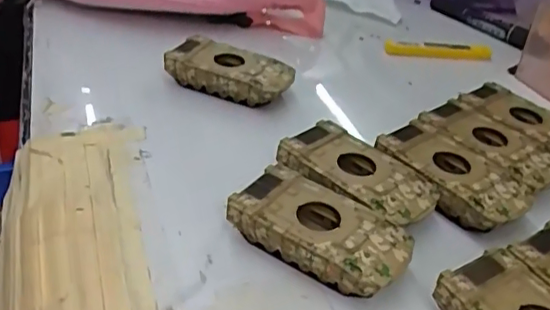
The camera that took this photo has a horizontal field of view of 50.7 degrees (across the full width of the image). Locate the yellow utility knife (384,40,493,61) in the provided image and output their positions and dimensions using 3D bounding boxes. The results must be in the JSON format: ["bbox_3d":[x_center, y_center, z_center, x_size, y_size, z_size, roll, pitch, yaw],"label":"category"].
[{"bbox_3d":[0.159,-0.103,0.562,0.112,0.013,0.014,-1,36,-10],"label":"yellow utility knife"}]

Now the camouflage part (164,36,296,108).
[{"bbox_3d":[-0.034,-0.064,0.460,0.093,0.028,0.049,15,36,12],"label":"camouflage part"}]

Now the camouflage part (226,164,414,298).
[{"bbox_3d":[0.025,0.044,0.321,0.094,0.027,0.050,25,39,24],"label":"camouflage part"}]

